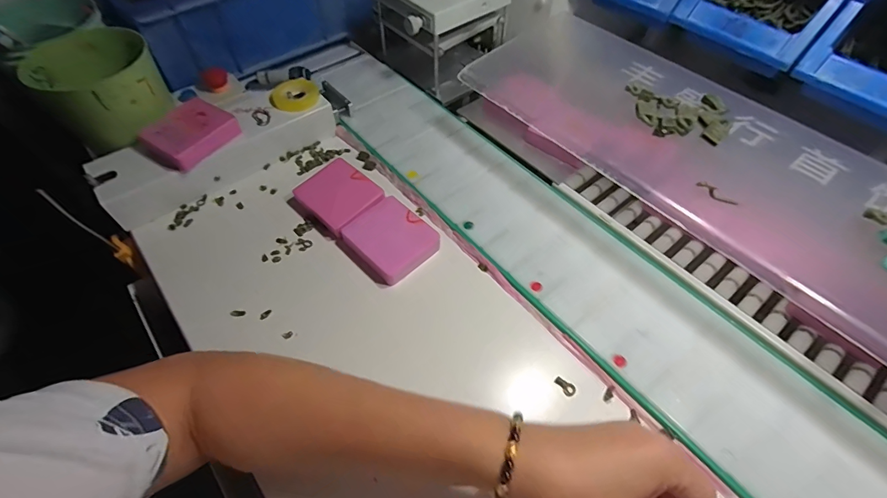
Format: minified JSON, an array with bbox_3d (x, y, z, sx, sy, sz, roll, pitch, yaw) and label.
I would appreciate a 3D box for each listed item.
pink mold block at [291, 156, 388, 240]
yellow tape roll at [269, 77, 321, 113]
[{"bbox_3d":[-0.112,-0.057,0.470,0.083,0.024,0.069,37,62,24],"label":"pink mold block"},{"bbox_3d":[-0.180,-0.187,0.524,0.057,0.025,0.057,0,53,0],"label":"yellow tape roll"}]

